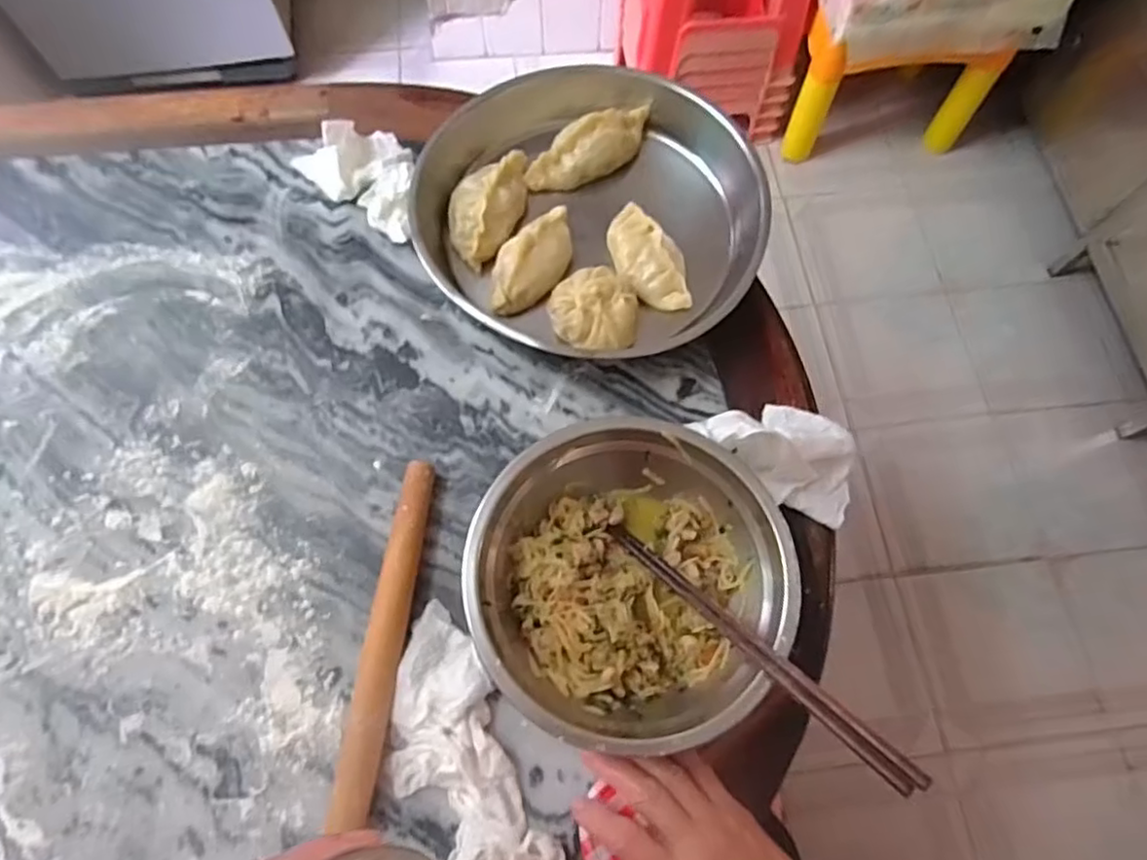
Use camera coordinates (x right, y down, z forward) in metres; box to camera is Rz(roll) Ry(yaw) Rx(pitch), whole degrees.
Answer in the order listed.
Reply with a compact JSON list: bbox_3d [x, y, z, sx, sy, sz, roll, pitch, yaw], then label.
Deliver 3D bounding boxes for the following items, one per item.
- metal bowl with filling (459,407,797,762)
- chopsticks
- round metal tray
[{"bbox_3d":[0.037,0.100,0.448,0.202,0.068,0.200,0,69,1],"label":"metal bowl with filling"},{"bbox_3d":[0.104,0.129,0.413,0.018,0.010,0.238,-41,48,-13],"label":"chopsticks"},{"bbox_3d":[0.012,-0.203,0.581,0.289,0.047,0.286,0,69,1],"label":"round metal tray"}]

